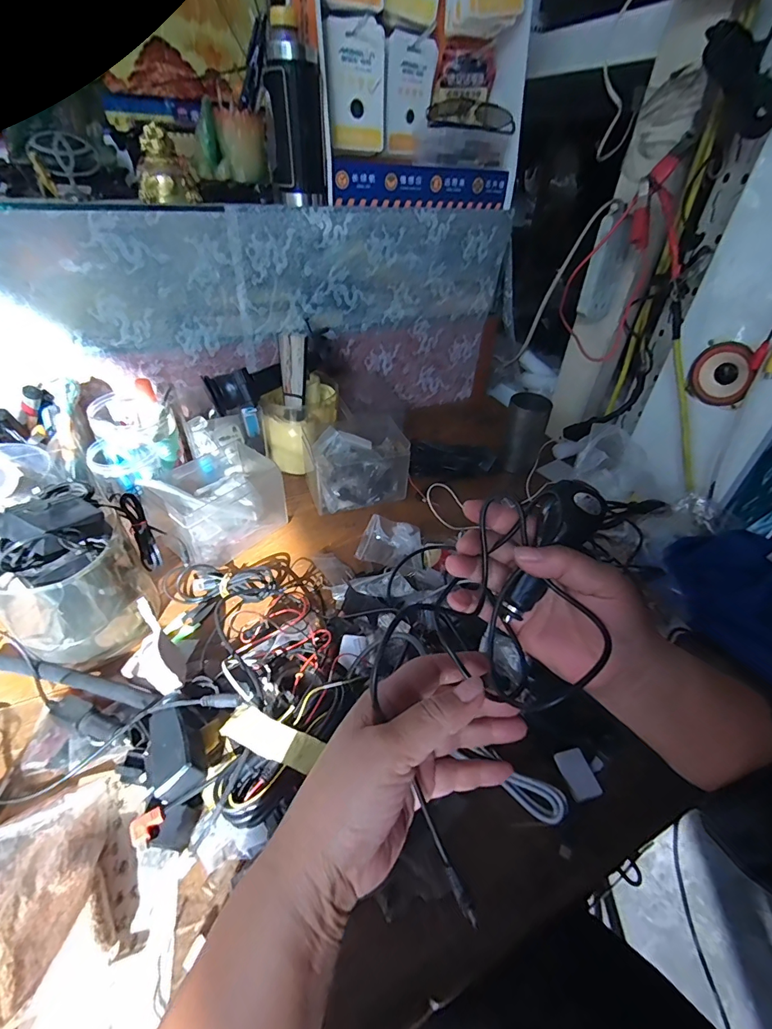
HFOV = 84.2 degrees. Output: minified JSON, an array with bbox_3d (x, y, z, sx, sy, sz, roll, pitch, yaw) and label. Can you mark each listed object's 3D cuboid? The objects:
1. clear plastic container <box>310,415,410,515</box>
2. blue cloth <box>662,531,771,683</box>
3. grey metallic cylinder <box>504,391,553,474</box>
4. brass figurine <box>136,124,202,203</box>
[{"bbox_3d":[-0.045,-0.076,0.629,0.139,0.094,0.113,-7,41,-13],"label":"clear plastic container"},{"bbox_3d":[0.398,0.093,0.448,0.128,0.038,0.201,-42,49,-3],"label":"blue cloth"},{"bbox_3d":[0.223,-0.128,0.696,0.066,0.117,0.065,14,41,12],"label":"grey metallic cylinder"},{"bbox_3d":[-0.276,-0.432,0.531,0.071,0.069,0.034,-12,42,-19],"label":"brass figurine"}]

